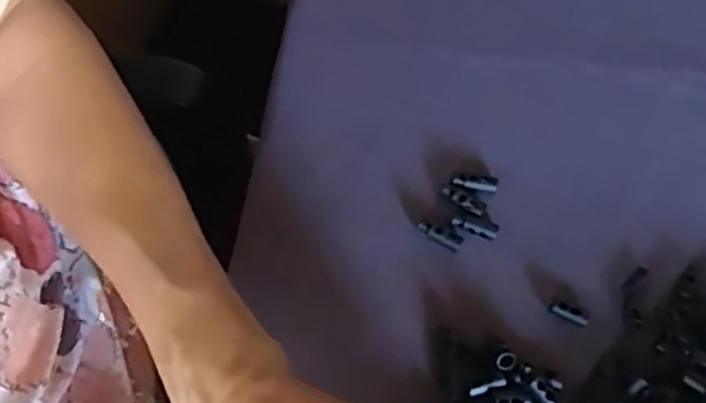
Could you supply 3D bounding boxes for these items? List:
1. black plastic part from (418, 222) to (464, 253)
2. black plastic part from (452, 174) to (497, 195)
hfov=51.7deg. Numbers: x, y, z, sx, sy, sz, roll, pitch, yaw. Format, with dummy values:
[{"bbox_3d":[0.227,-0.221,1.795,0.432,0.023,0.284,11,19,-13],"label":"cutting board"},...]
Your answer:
[{"bbox_3d":[0.045,0.017,0.373,0.024,0.004,0.009,26,66,9],"label":"black plastic part"},{"bbox_3d":[0.065,-0.009,0.387,0.024,0.004,0.009,7,64,0],"label":"black plastic part"}]

